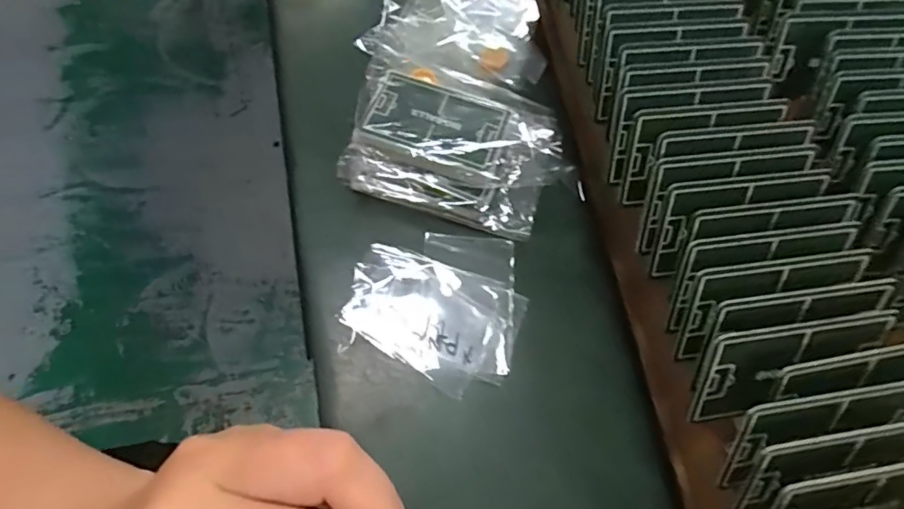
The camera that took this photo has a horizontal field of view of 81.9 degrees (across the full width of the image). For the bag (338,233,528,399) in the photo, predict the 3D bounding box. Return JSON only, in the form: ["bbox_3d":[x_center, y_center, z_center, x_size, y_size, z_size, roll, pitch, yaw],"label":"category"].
[{"bbox_3d":[-0.006,0.027,0.314,0.100,0.011,0.095,16,66,4],"label":"bag"}]

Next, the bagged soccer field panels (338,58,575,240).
[{"bbox_3d":[0.004,-0.071,0.340,0.129,0.045,0.095,12,66,2],"label":"bagged soccer field panels"}]

